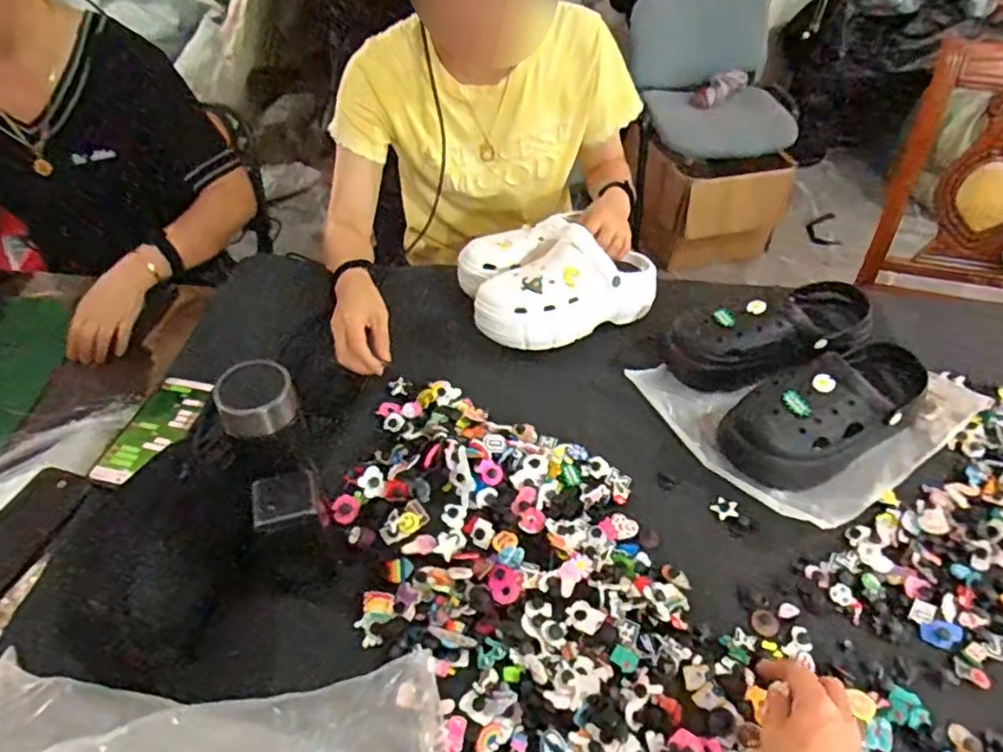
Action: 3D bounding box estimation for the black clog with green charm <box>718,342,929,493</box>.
[{"bbox_3d":[0.380,0.038,0.723,0.252,0.091,0.105,-19,50,-19],"label":"black clog with green charm"}]

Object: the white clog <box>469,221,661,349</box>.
[{"bbox_3d":[0.093,-0.113,0.829,0.251,0.116,0.097,-13,48,-14],"label":"white clog"}]

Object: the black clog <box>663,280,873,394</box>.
[{"bbox_3d":[0.342,-0.049,0.808,0.250,0.090,0.125,-11,48,-12],"label":"black clog"}]

